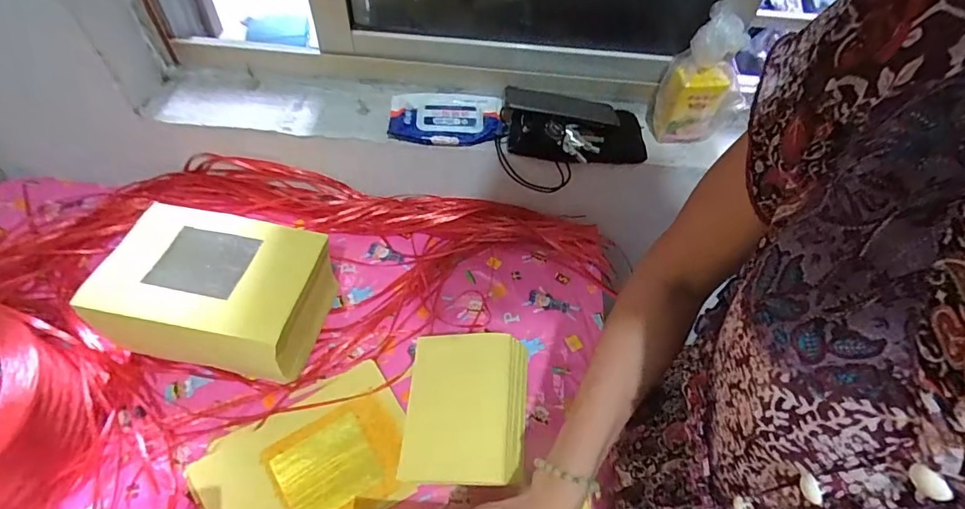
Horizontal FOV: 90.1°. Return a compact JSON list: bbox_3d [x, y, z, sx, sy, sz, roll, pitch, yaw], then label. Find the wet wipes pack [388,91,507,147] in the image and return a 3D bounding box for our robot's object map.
[{"bbox_3d":[-0.055,-0.208,0.730,0.168,0.025,0.100,1,53,-2],"label":"wet wipes pack"}]

